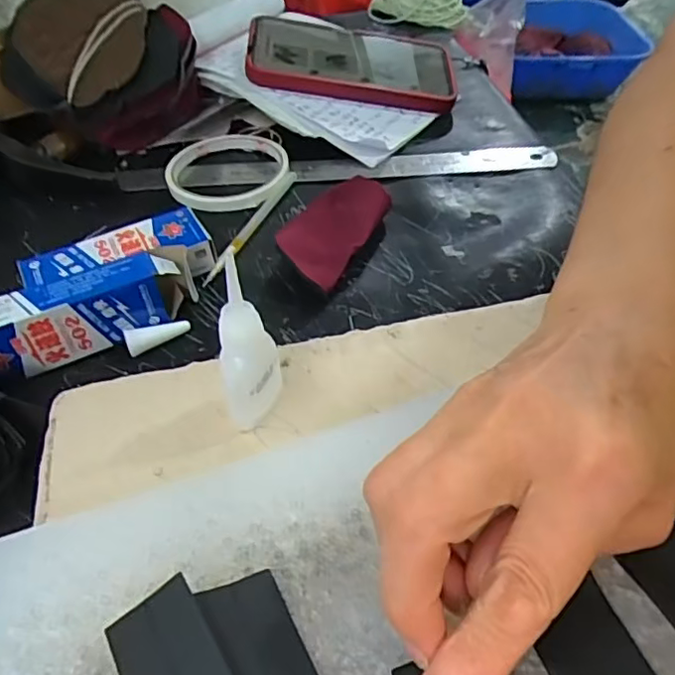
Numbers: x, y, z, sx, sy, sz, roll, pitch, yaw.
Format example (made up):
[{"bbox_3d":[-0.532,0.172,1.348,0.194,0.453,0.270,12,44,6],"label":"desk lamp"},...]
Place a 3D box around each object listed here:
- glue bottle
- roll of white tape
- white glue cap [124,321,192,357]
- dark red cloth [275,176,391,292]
[{"bbox_3d":[-0.035,0.005,0.235,0.019,0.080,0.021,-2,46,0],"label":"glue bottle"},{"bbox_3d":[-0.078,-0.121,0.435,0.085,0.010,0.089,-1,46,1],"label":"roll of white tape"},{"bbox_3d":[-0.097,-0.002,0.329,0.034,0.011,0.011,-25,50,-21],"label":"white glue cap"},{"bbox_3d":[-0.003,-0.072,0.384,0.052,0.015,0.102,21,50,21],"label":"dark red cloth"}]

